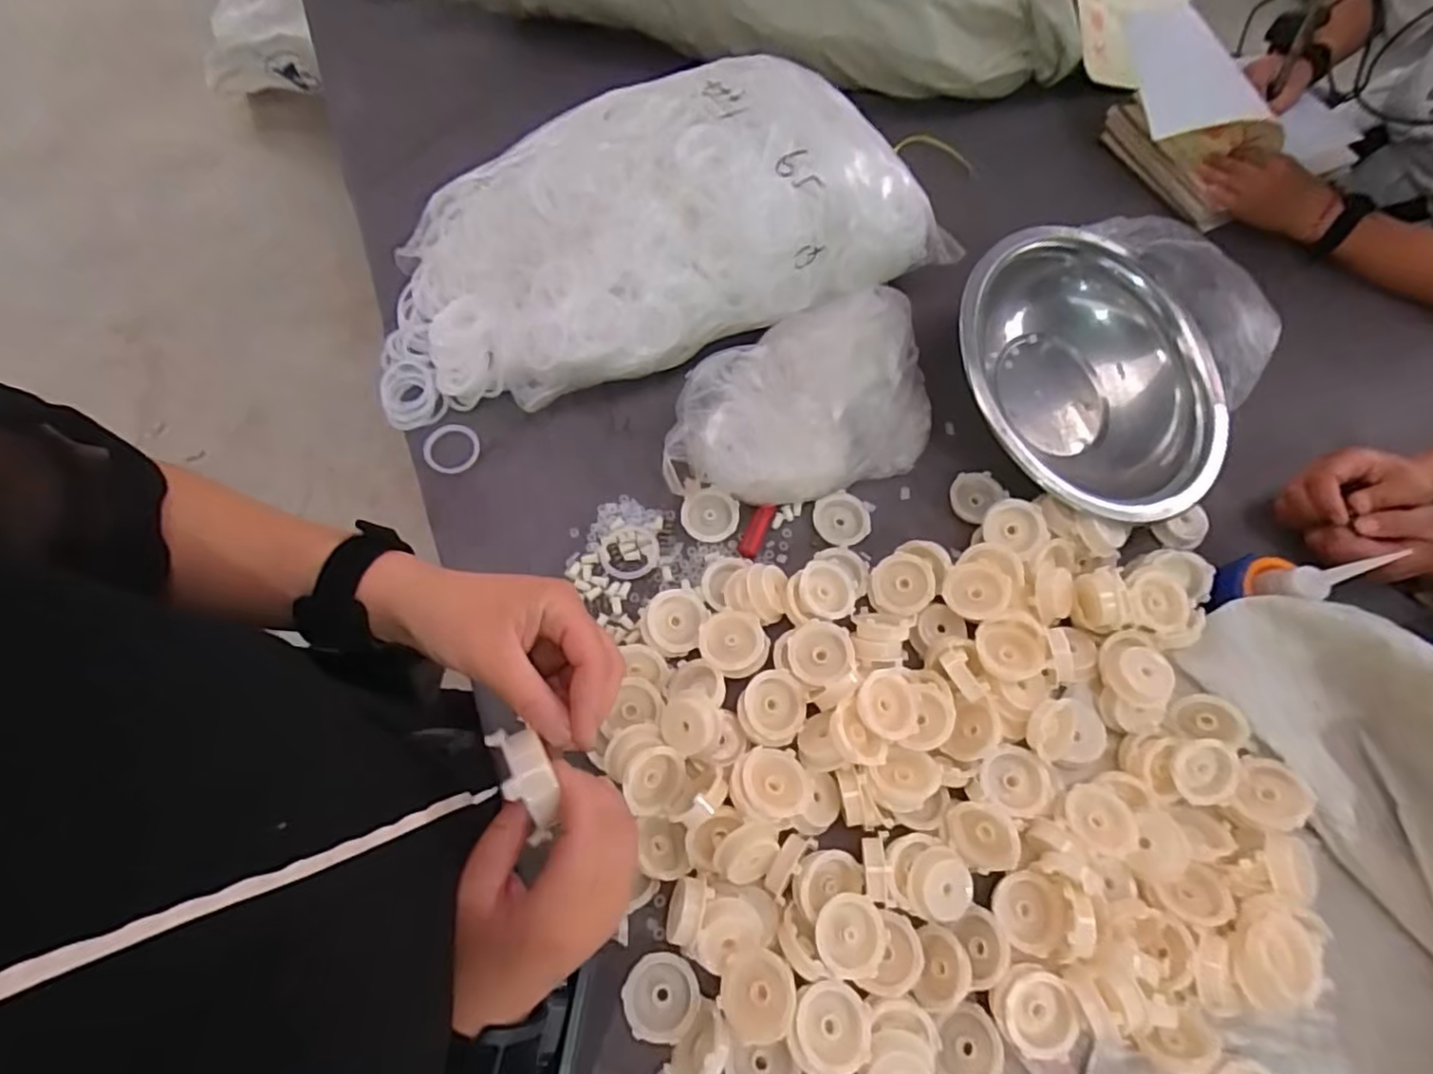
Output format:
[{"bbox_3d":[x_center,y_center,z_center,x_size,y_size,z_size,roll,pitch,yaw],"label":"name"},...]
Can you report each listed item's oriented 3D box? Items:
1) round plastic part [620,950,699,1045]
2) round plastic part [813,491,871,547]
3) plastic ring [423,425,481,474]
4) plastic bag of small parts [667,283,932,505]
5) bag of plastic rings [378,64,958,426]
[{"bbox_3d":[-0.041,0.337,0.490,0.053,0.021,0.052,1,68,-3],"label":"round plastic part"},{"bbox_3d":[0.121,-0.016,0.648,0.050,0.017,0.056,1,68,-3],"label":"round plastic part"},{"bbox_3d":[-0.262,-0.087,0.661,0.058,0.008,0.053,-1,74,5],"label":"plastic ring"},{"bbox_3d":[0.081,-0.132,0.657,0.293,0.075,0.186,-22,70,-12],"label":"plastic bag of small parts"},{"bbox_3d":[-0.056,-0.301,0.661,0.577,0.179,0.230,-15,69,-9],"label":"bag of plastic rings"}]

